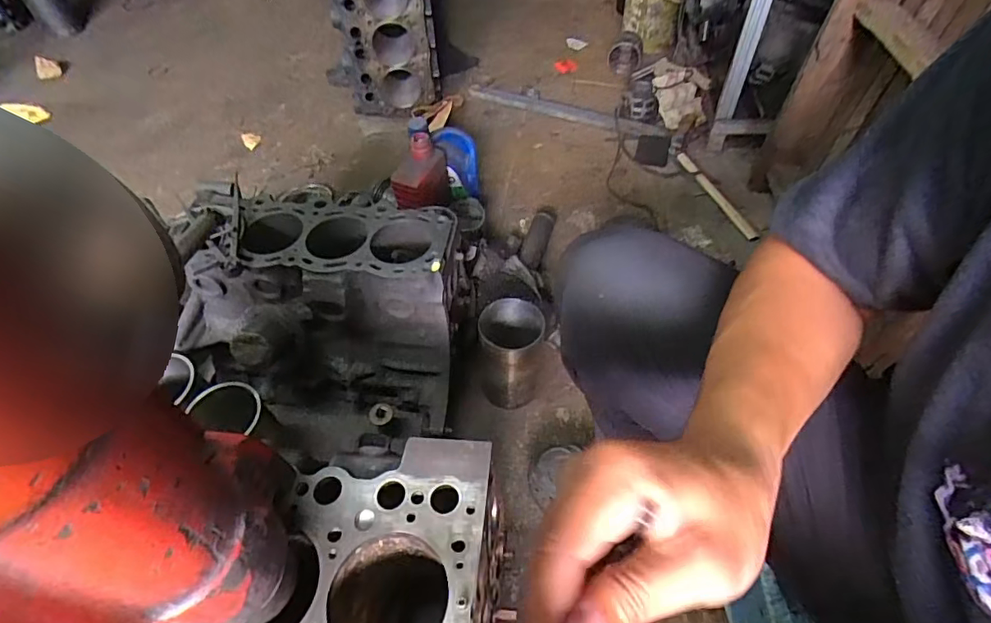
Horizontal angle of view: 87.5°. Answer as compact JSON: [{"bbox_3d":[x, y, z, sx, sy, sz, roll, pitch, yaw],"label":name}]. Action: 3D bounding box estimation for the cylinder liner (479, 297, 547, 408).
[{"bbox_3d":[0.024,0.070,0.809,0.093,0.160,0.097,0,52,4],"label":"cylinder liner"}]

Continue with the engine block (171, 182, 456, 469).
[{"bbox_3d":[-0.269,0.015,0.817,0.418,0.293,0.251,7,53,10],"label":"engine block"}]

